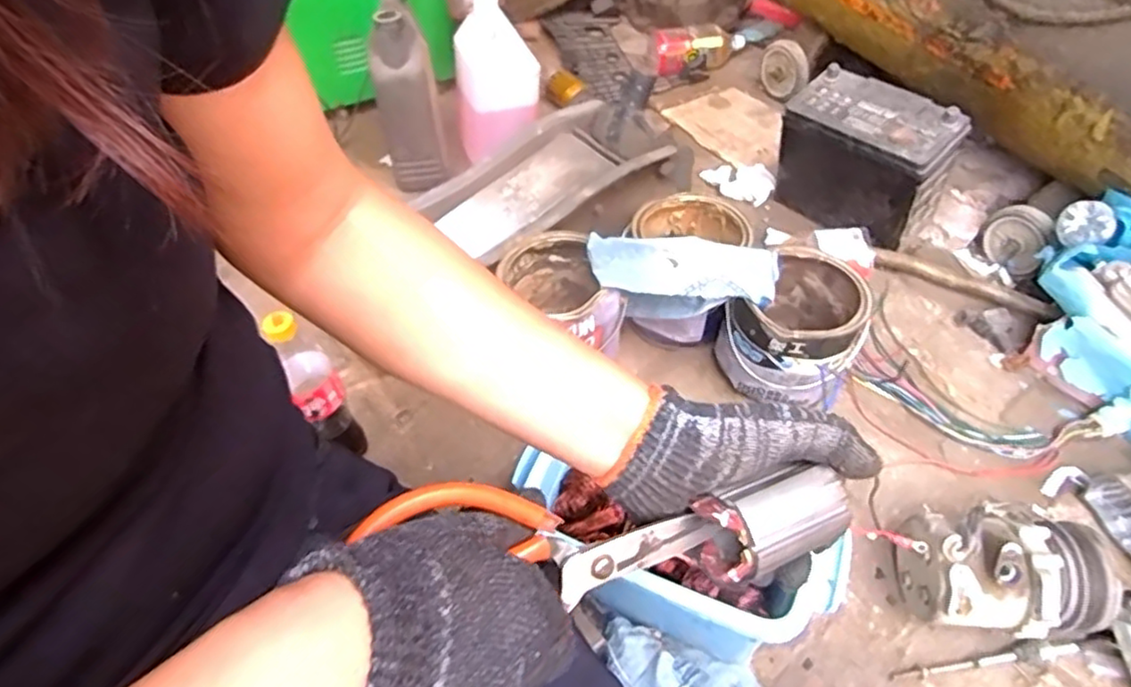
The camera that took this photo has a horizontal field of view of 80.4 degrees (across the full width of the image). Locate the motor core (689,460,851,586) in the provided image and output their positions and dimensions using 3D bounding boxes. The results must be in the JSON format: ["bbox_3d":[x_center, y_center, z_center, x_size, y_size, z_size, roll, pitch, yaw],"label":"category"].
[{"bbox_3d":[0.105,0.092,0.342,0.072,0.037,0.039,-18,50,-16],"label":"motor core"}]

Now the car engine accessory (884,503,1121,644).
[{"bbox_3d":[0.416,0.226,0.635,0.160,0.115,0.113,3,47,3],"label":"car engine accessory"}]

